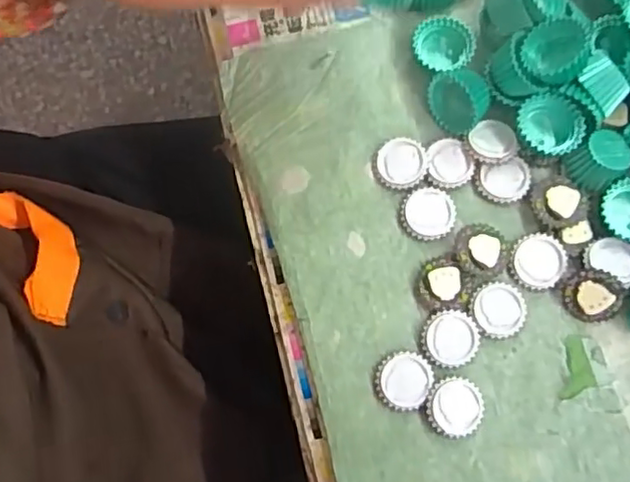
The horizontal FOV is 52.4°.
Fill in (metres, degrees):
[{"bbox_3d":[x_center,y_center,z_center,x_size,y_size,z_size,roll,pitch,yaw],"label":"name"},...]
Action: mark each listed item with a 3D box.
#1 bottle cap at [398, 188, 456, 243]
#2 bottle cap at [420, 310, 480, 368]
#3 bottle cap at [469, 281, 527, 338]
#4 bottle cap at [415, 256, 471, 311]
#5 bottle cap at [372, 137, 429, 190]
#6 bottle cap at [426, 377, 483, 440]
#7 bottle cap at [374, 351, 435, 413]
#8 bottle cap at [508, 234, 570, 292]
[{"bbox_3d":[0.059,-0.014,0.331,0.028,0.004,0.027,0,78,1],"label":"bottle cap"},{"bbox_3d":[0.067,0.048,0.314,0.028,0.004,0.027,0,78,1],"label":"bottle cap"},{"bbox_3d":[0.092,0.034,0.317,0.027,0.004,0.027,0,78,1],"label":"bottle cap"},{"bbox_3d":[0.064,0.021,0.321,0.026,0.004,0.027,0,78,1],"label":"bottle cap"},{"bbox_3d":[0.045,-0.041,0.335,0.028,0.006,0.026,0,78,1],"label":"bottle cap"},{"bbox_3d":[0.068,0.080,0.308,0.027,0.009,0.028,0,78,1],"label":"bottle cap"},{"bbox_3d":[0.043,0.068,0.312,0.027,0.005,0.028,0,78,1],"label":"bottle cap"},{"bbox_3d":[0.113,0.010,0.322,0.030,0.004,0.028,0,78,1],"label":"bottle cap"}]

